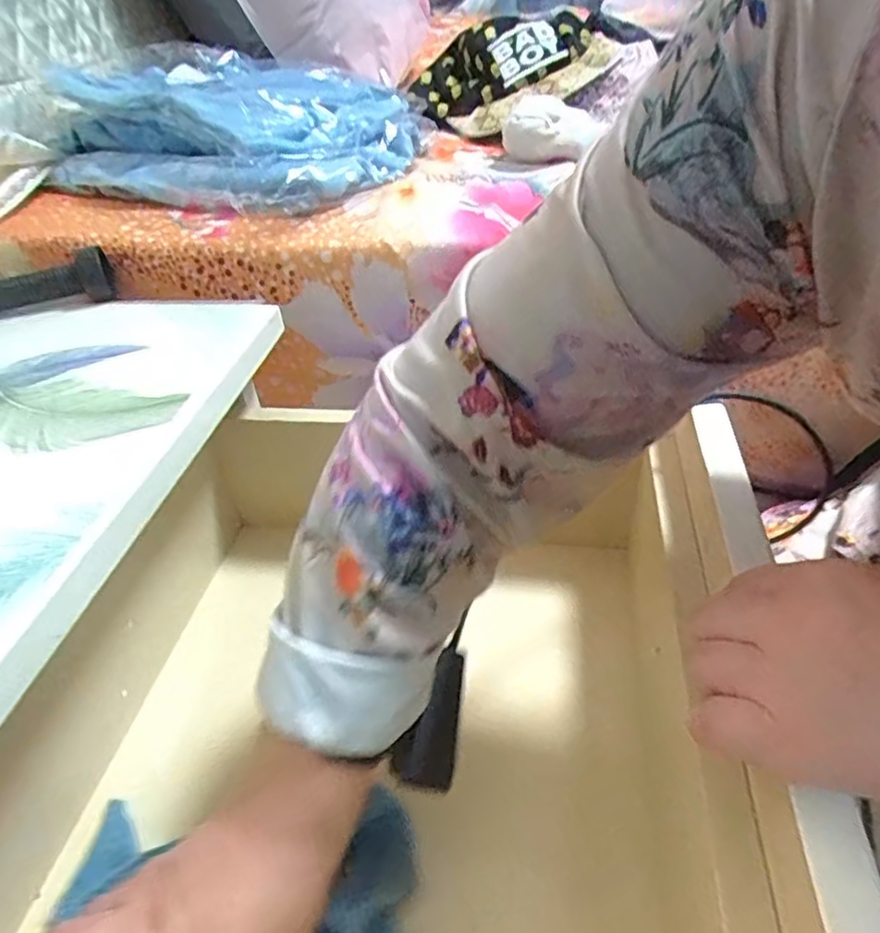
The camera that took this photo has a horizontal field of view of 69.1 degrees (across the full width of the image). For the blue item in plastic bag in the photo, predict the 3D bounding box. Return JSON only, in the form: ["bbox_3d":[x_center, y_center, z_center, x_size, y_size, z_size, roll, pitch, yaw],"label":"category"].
[{"bbox_3d":[-0.202,-0.351,0.639,0.356,0.092,0.280,22,46,30],"label":"blue item in plastic bag"}]

